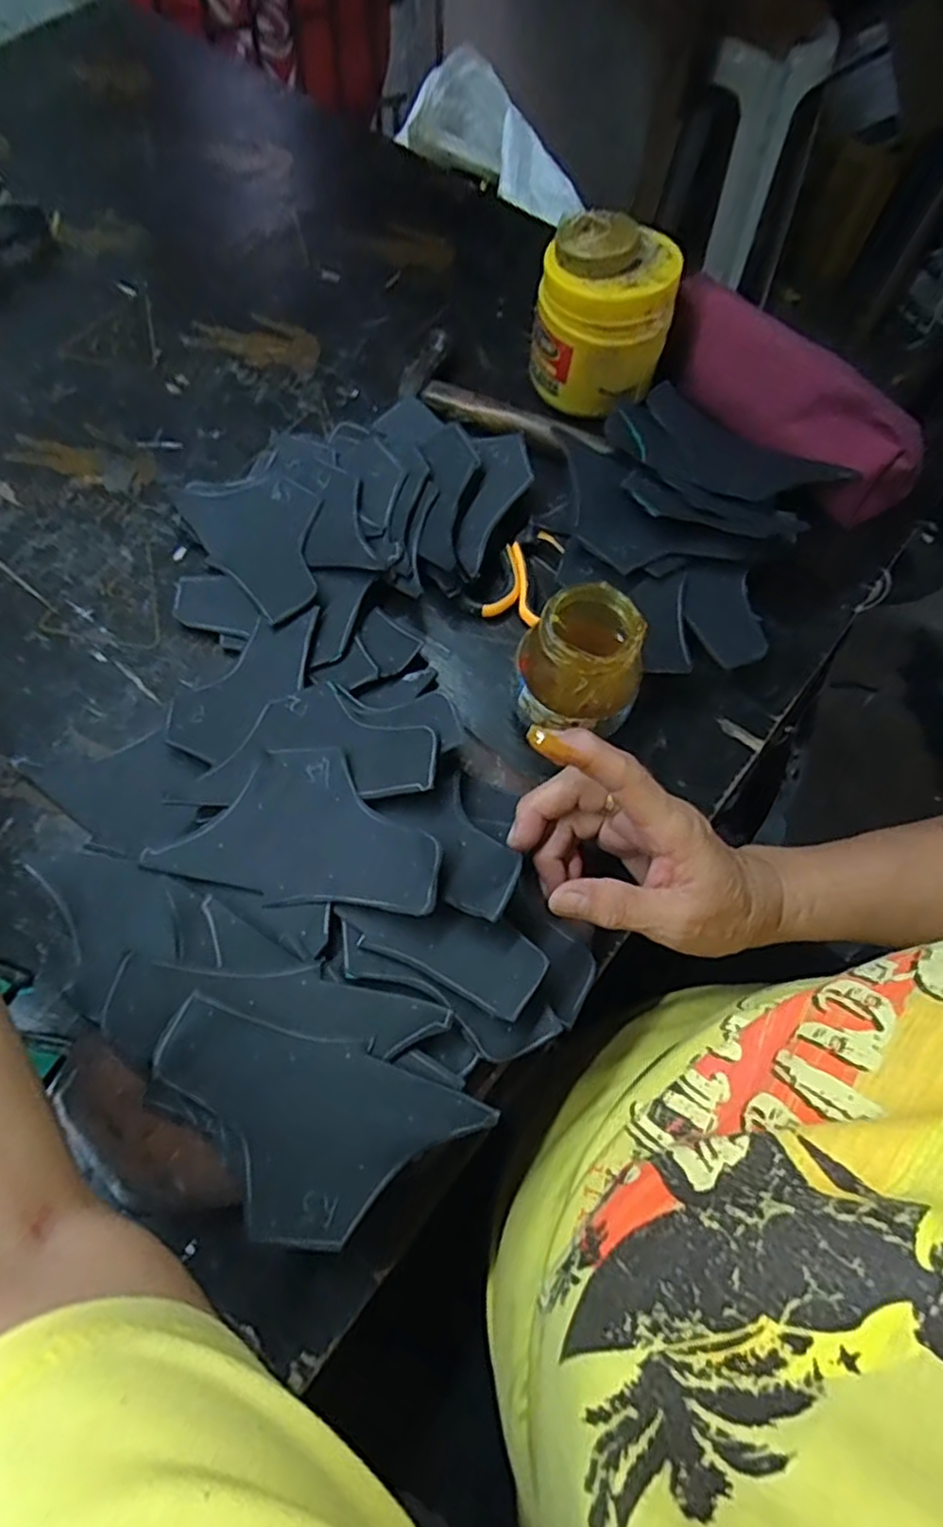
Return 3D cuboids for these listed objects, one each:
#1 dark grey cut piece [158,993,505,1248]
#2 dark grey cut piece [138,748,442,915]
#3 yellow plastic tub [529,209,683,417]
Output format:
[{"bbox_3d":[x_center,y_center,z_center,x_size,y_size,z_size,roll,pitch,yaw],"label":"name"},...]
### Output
[{"bbox_3d":[-0.071,0.158,0.304,0.136,0.008,0.074,19,71,1],"label":"dark grey cut piece"},{"bbox_3d":[-0.081,0.029,0.357,0.136,0.013,0.079,4,64,7],"label":"dark grey cut piece"},{"bbox_3d":[0.092,-0.312,0.506,0.094,0.101,0.087,8,65,2],"label":"yellow plastic tub"}]

